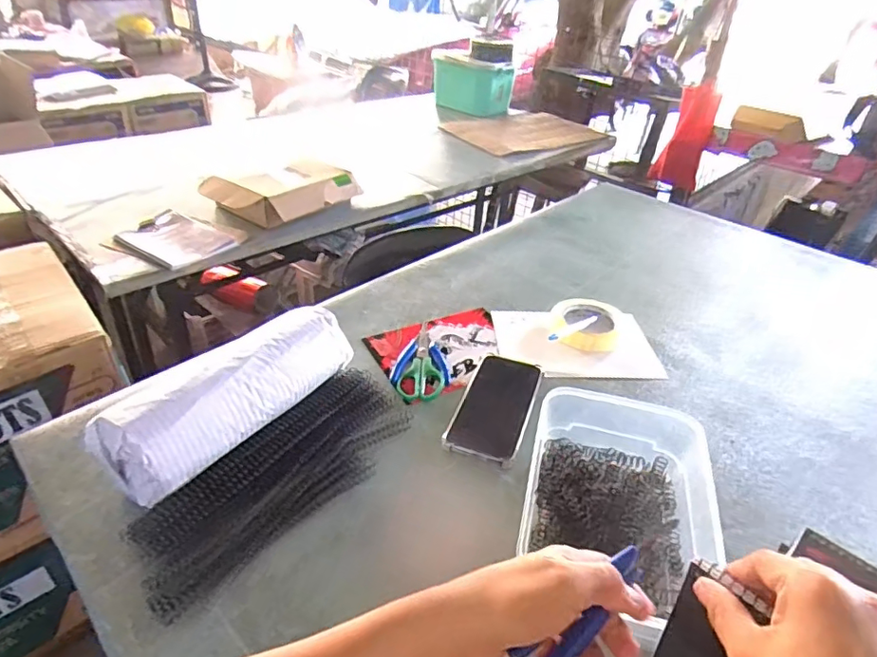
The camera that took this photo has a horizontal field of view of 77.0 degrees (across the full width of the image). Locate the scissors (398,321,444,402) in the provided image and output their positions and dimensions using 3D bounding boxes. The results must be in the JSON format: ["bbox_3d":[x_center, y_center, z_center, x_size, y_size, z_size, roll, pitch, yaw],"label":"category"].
[{"bbox_3d":[-0.018,0.036,0.717,0.054,0.005,0.165,6,34,1],"label":"scissors"}]

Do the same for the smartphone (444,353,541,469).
[{"bbox_3d":[0.068,0.085,0.646,0.082,0.014,0.174,15,35,14],"label":"smartphone"}]

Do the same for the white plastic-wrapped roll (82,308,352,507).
[{"bbox_3d":[-0.206,0.069,0.568,0.084,0.090,0.259,26,41,28],"label":"white plastic-wrapped roll"}]

